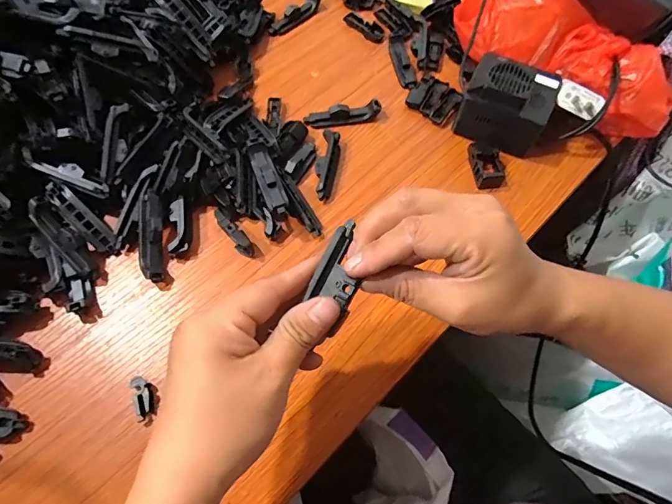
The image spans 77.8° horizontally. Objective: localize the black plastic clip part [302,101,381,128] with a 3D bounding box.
[{"bbox_3d":[0.006,-0.134,0.411,0.074,0.016,0.019,-6,64,-3],"label":"black plastic clip part"}]

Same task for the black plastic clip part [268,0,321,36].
[{"bbox_3d":[-0.046,-0.271,0.474,0.070,0.017,0.013,-42,71,-19],"label":"black plastic clip part"}]

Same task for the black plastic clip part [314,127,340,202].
[{"bbox_3d":[-0.009,-0.080,0.386,0.018,0.015,0.072,11,64,4],"label":"black plastic clip part"}]

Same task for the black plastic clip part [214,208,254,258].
[{"bbox_3d":[-0.086,-0.017,0.352,0.012,0.016,0.048,-37,70,-17],"label":"black plastic clip part"}]

